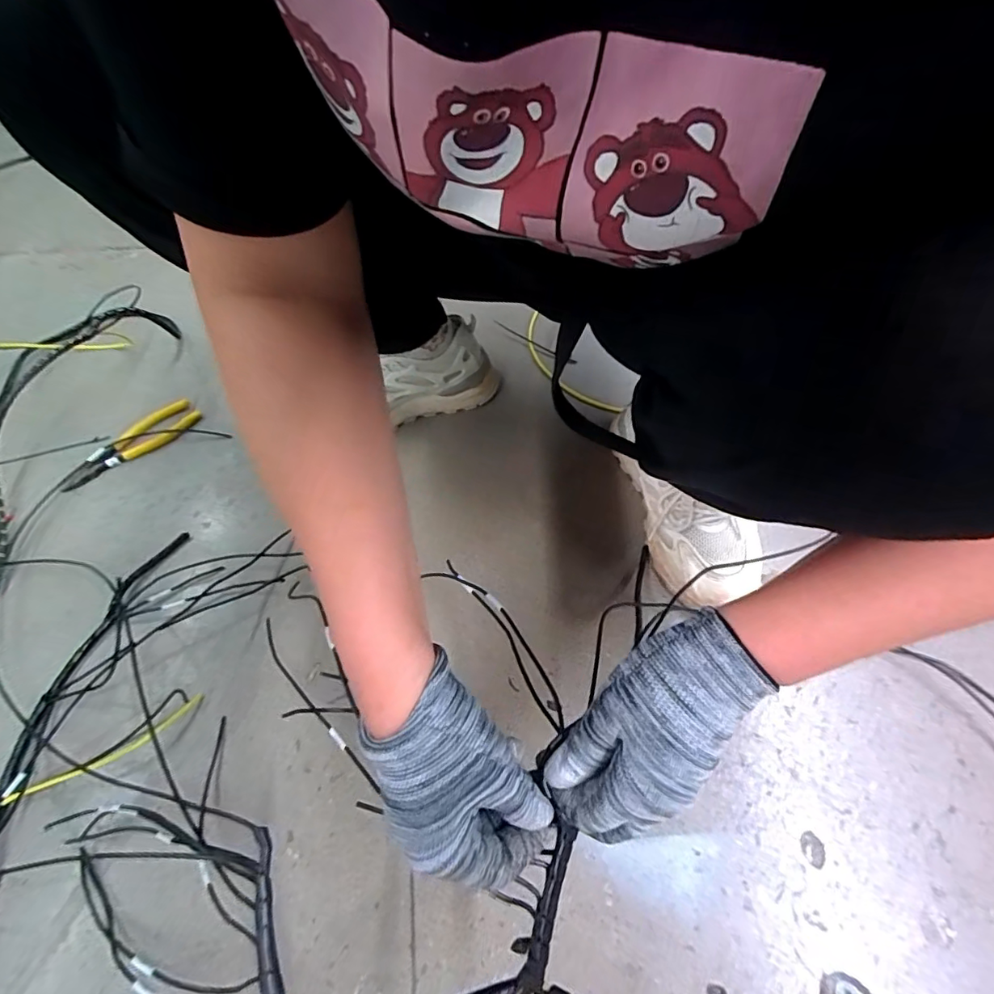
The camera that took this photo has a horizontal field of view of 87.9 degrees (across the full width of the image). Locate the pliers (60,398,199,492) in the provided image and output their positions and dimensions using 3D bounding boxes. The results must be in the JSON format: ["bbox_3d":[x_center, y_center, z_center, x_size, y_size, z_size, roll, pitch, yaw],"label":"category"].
[{"bbox_3d":[-0.451,-0.067,0.633,0.056,0.012,0.164,35,66,22],"label":"pliers"}]

